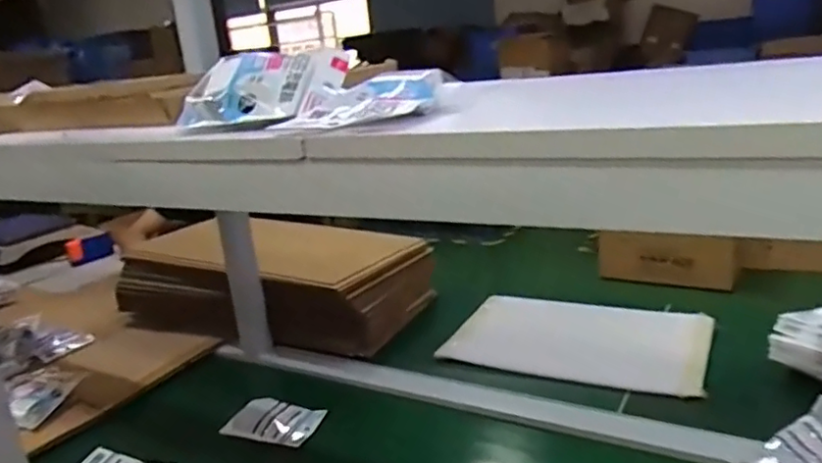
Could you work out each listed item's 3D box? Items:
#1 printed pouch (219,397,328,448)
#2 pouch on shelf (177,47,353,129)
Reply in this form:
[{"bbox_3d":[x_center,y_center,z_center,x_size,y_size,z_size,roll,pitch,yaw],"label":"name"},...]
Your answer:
[{"bbox_3d":[-0.200,0.280,0.936,0.125,0.009,0.078,11,30,9],"label":"printed pouch"},{"bbox_3d":[-0.122,-0.121,0.525,0.120,0.056,0.087,-2,12,16],"label":"pouch on shelf"}]

